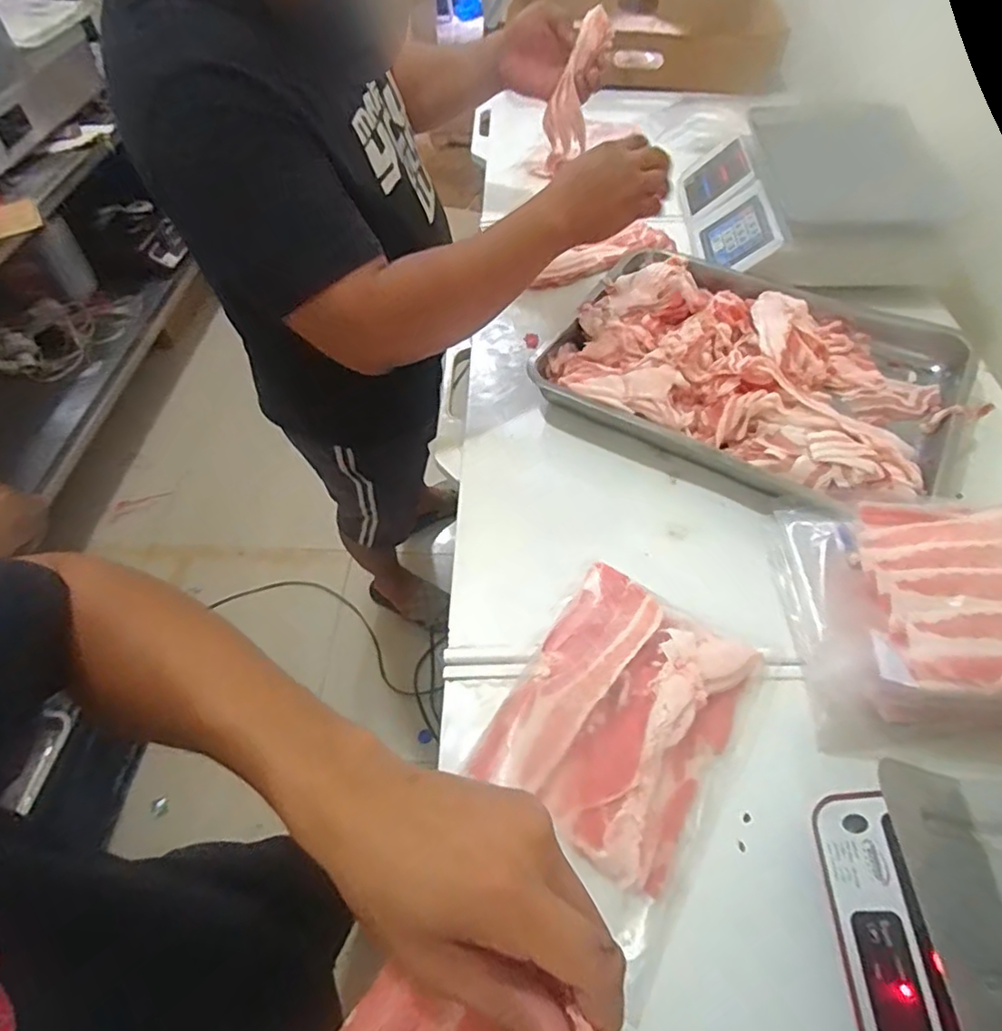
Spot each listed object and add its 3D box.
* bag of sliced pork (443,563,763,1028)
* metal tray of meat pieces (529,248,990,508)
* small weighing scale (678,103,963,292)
[{"bbox_3d":[0.090,0.175,0.486,0.192,0.029,0.248,29,58,19],"label":"bag of sliced pork"},{"bbox_3d":[0.295,-0.176,0.720,0.448,0.085,0.357,24,57,16],"label":"metal tray of meat pieces"},{"bbox_3d":[0.456,-0.464,0.891,0.336,0.136,0.350,8,54,4],"label":"small weighing scale"}]

